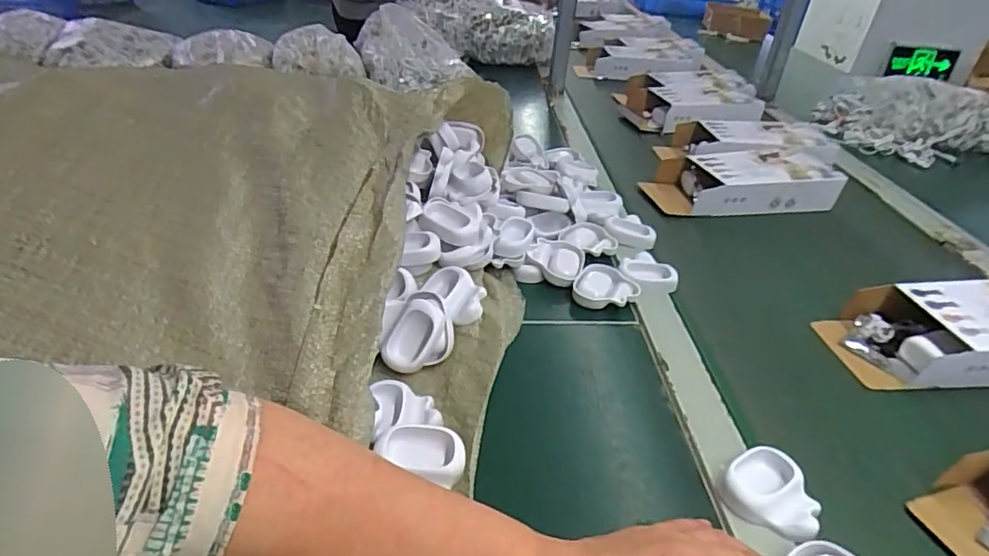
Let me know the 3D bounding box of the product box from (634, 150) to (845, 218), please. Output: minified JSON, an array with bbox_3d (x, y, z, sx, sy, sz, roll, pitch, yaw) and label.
[{"bbox_3d":[0.326,-0.128,0.749,0.238,0.049,0.101,-1,38,-9],"label":"product box"}]

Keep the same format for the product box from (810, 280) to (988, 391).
[{"bbox_3d":[0.444,0.049,0.526,0.247,0.059,0.101,0,35,-6],"label":"product box"}]

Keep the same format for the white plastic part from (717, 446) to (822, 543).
[{"bbox_3d":[0.193,0.149,0.399,0.063,0.019,0.057,21,39,23],"label":"white plastic part"}]

